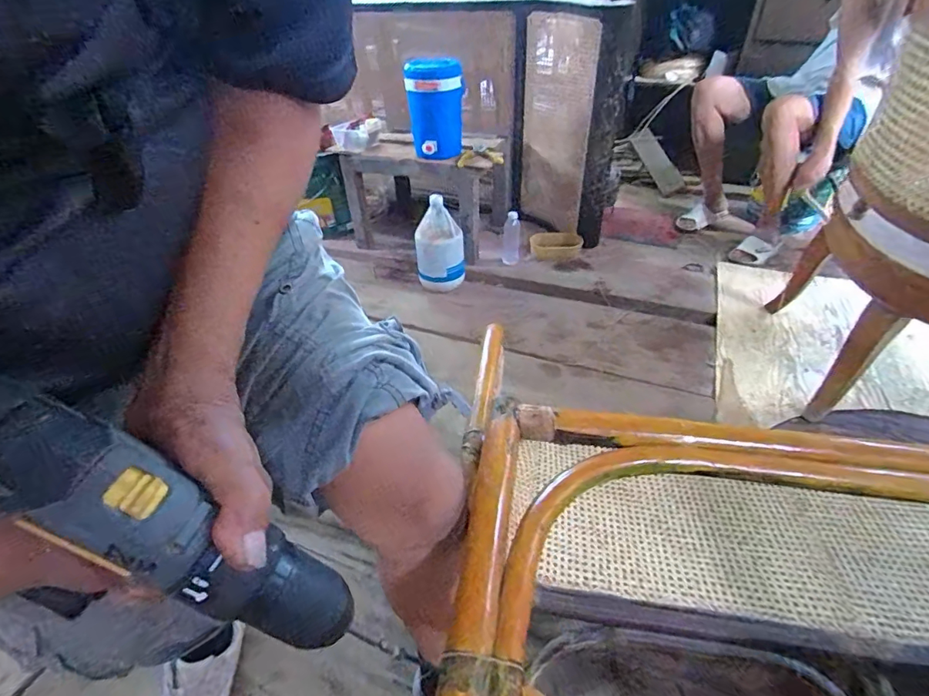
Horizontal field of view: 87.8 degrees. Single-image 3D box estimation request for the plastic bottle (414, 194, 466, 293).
[{"bbox_3d":[-0.078,-0.310,1.569,0.157,0.291,0.144,-5,38,-2],"label":"plastic bottle"}]

